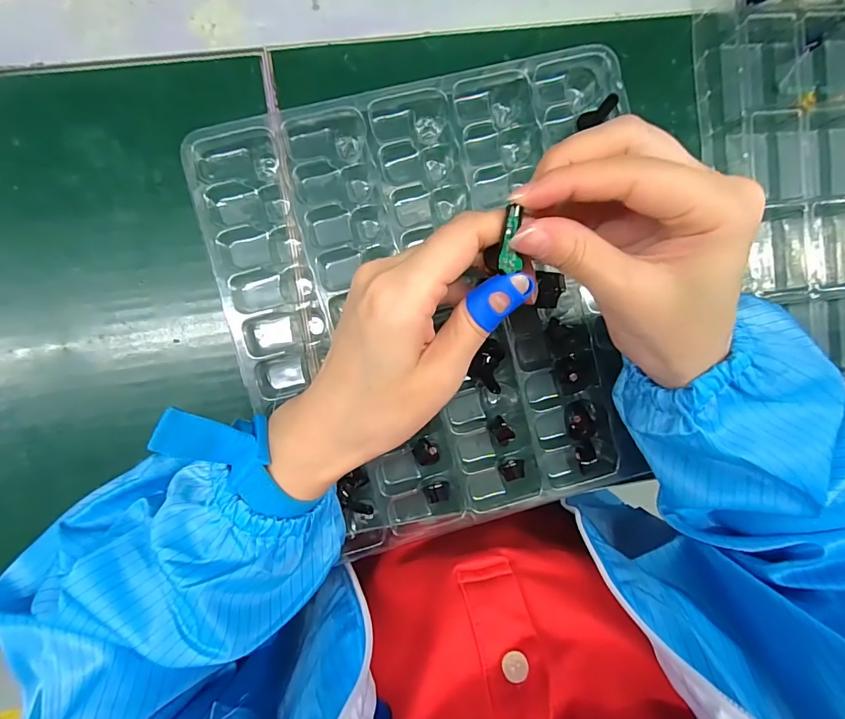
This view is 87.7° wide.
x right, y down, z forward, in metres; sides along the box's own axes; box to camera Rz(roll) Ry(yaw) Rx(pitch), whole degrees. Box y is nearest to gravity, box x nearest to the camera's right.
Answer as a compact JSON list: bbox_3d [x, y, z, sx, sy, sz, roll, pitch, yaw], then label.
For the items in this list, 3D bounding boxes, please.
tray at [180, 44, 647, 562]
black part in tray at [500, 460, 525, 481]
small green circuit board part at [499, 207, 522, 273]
[{"bbox_3d":[0.014,-0.031,0.266,0.236,0.034,0.263,-13,95,-4],"label":"tray"},{"bbox_3d":[0.055,0.066,0.265,0.015,0.006,0.011,-18,96,-3],"label":"black part in tray"},{"bbox_3d":[0.035,-0.046,0.172,0.009,0.004,0.024,-1,111,-5],"label":"small green circuit board part"}]

